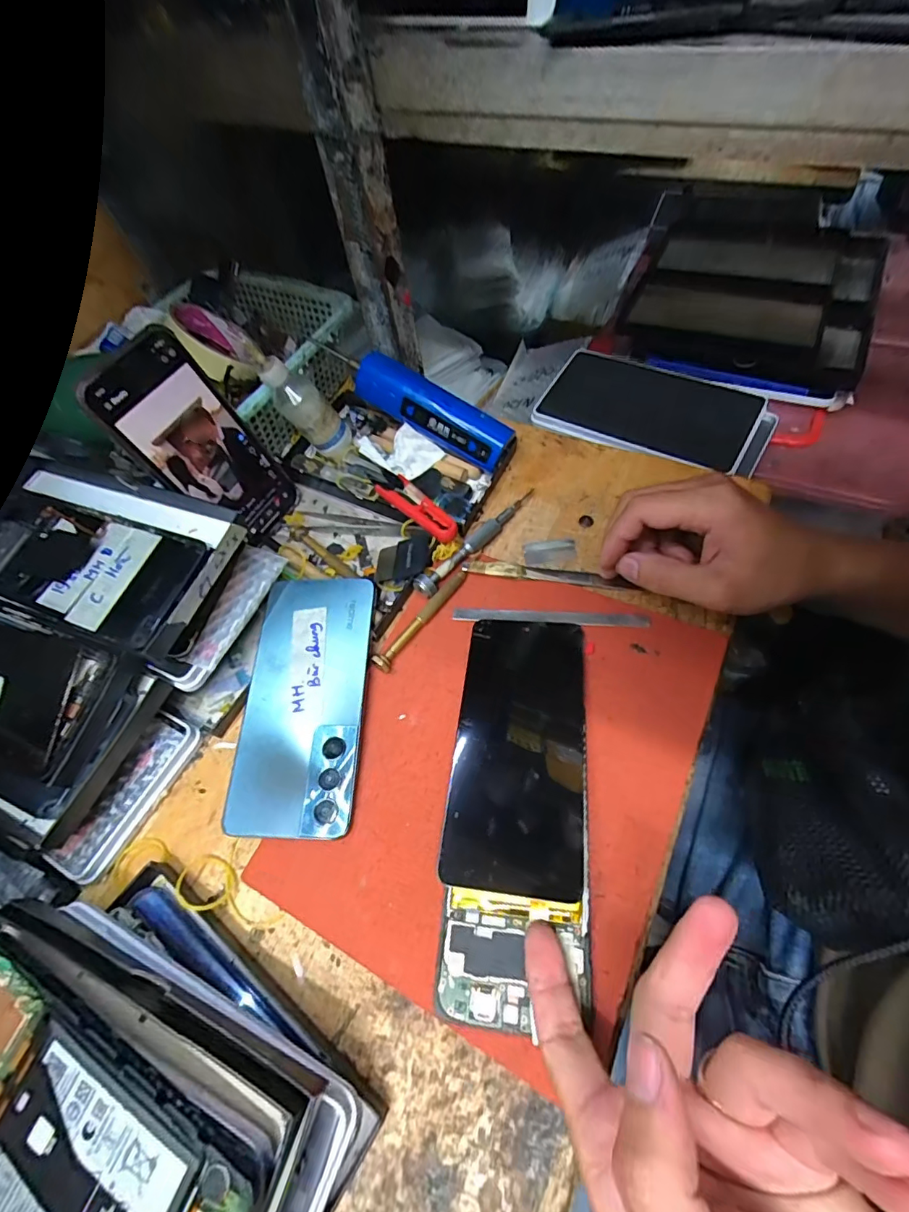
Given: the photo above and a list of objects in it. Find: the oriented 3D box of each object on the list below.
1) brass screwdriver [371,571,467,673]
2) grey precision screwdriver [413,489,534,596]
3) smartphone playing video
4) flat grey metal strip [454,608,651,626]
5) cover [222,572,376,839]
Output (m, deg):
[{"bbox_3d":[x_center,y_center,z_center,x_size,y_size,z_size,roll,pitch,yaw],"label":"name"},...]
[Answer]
[{"bbox_3d":[-0.022,0.008,0.345,0.010,0.006,0.091,34,69,23],"label":"brass screwdriver"},{"bbox_3d":[0.018,-0.051,0.373,0.014,0.013,0.124,37,71,24],"label":"grey precision screwdriver"},{"bbox_3d":[-0.177,-0.114,0.363,0.005,0.152,0.076,16,70,37],"label":"smartphone playing video"},{"bbox_3d":[0.064,0.008,0.341,0.129,0.004,0.009,2,67,10],"label":"flat grey metal strip"},{"bbox_3d":[-0.093,0.055,0.319,0.073,0.005,0.162,0,64,2],"label":"cover"}]

